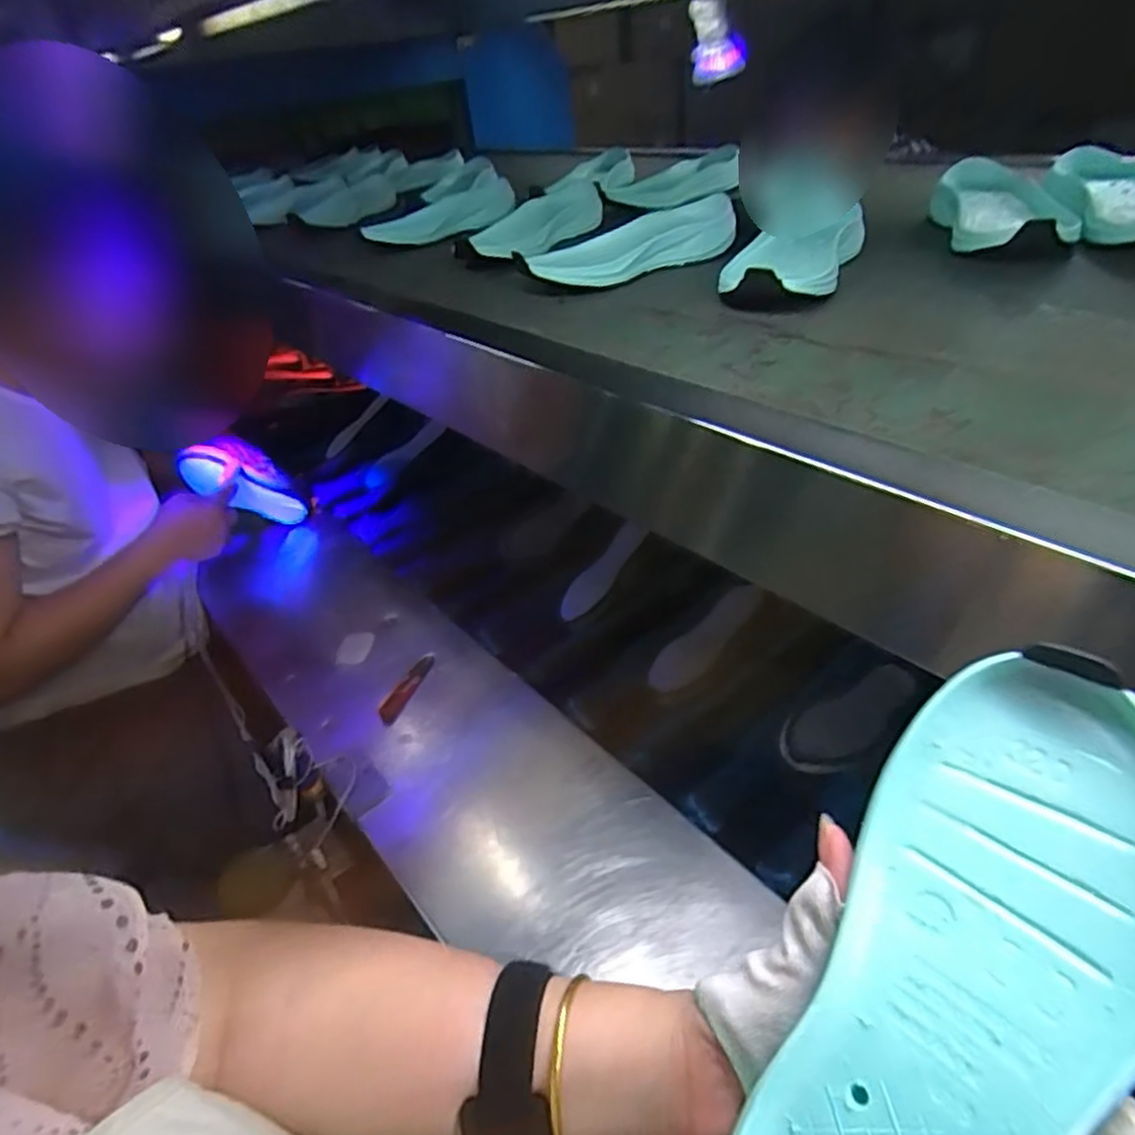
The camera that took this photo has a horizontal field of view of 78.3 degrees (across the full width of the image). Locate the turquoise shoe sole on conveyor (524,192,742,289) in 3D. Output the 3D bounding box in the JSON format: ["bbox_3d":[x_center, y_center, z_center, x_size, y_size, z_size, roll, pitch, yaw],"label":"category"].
[{"bbox_3d":[0.055,-0.313,0.675,0.204,0.046,0.086,-18,39,-14],"label":"turquoise shoe sole on conveyor"}]

